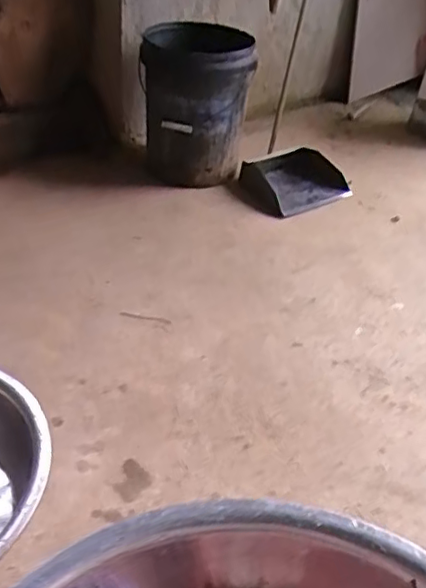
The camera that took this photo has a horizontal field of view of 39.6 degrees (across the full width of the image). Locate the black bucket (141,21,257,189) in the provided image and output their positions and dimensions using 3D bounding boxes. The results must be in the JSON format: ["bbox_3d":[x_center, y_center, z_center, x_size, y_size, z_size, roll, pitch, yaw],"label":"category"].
[{"bbox_3d":[-0.051,-0.591,1.805,0.316,0.408,0.377,3,38,-5],"label":"black bucket"}]

